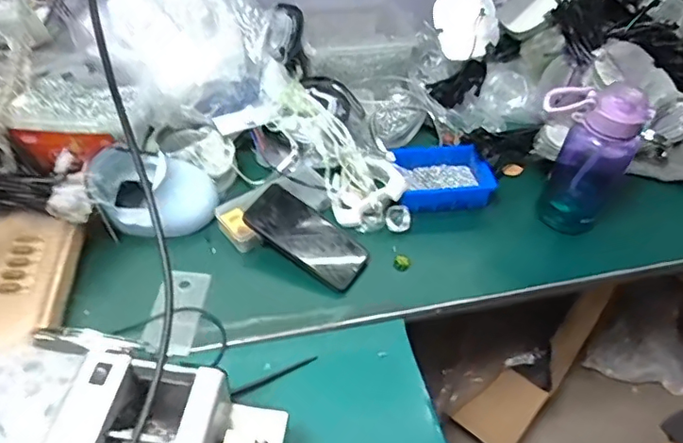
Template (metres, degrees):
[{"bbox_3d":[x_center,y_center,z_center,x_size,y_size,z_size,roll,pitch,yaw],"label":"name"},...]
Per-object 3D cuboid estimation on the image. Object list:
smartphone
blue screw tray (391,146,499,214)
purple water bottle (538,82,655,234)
[{"bbox_3d":[-0.044,0.020,0.735,0.167,0.016,0.076,36,63,1],"label":"smartphone"},{"bbox_3d":[0.159,-0.069,0.849,0.159,0.043,0.108,-2,49,-7],"label":"blue screw tray"},{"bbox_3d":[0.339,-0.100,0.775,0.129,0.222,0.094,30,53,20],"label":"purple water bottle"}]

